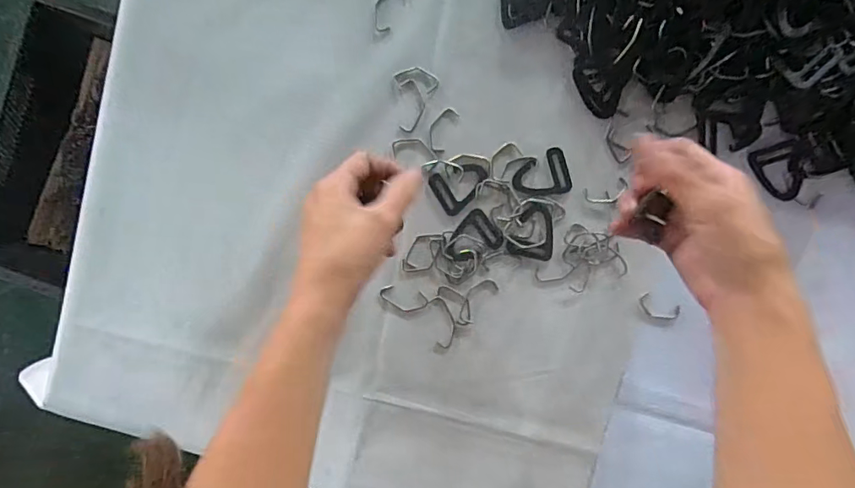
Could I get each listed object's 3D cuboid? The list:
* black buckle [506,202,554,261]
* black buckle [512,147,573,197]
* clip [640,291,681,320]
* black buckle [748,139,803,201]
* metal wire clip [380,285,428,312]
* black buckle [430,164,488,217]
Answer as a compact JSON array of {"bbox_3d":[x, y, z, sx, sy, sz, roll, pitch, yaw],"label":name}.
[{"bbox_3d":[0.081,-0.009,0.381,0.036,0.004,0.045,-2,95,4],"label":"black buckle"},{"bbox_3d":[0.089,-0.053,0.378,0.043,0.004,0.034,-18,94,5],"label":"black buckle"},{"bbox_3d":[0.182,0.051,0.381,0.030,0.004,0.017,24,97,1],"label":"clip"},{"bbox_3d":[0.265,-0.054,0.365,0.034,0.006,0.043,-19,94,5],"label":"black buckle"},{"bbox_3d":[-0.020,0.045,0.393,0.039,0.004,0.018,14,96,2],"label":"metal wire clip"},{"bbox_3d":[0.027,-0.046,0.381,0.043,0.004,0.035,-30,93,6],"label":"black buckle"}]

